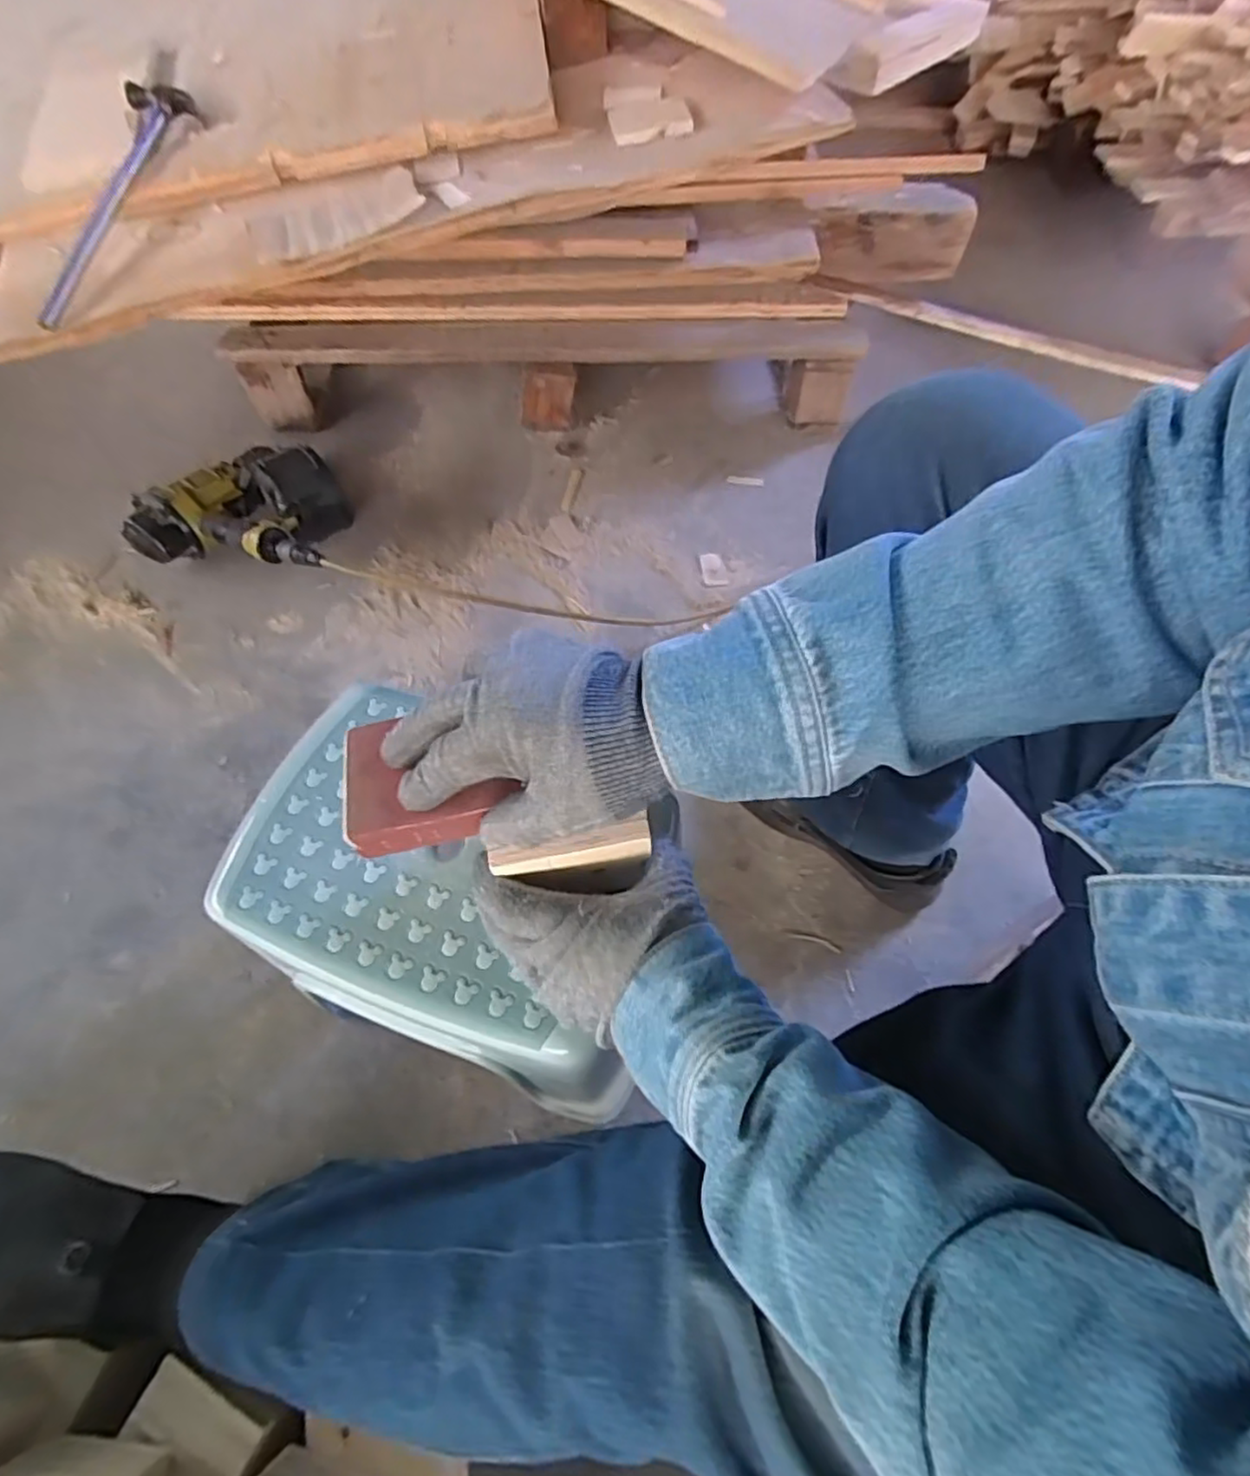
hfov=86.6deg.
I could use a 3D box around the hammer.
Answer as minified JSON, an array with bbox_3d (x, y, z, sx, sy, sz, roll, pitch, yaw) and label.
[{"bbox_3d":[-0.596,-0.608,0.762,0.078,0.032,0.342,13,78,6],"label":"hammer"}]

